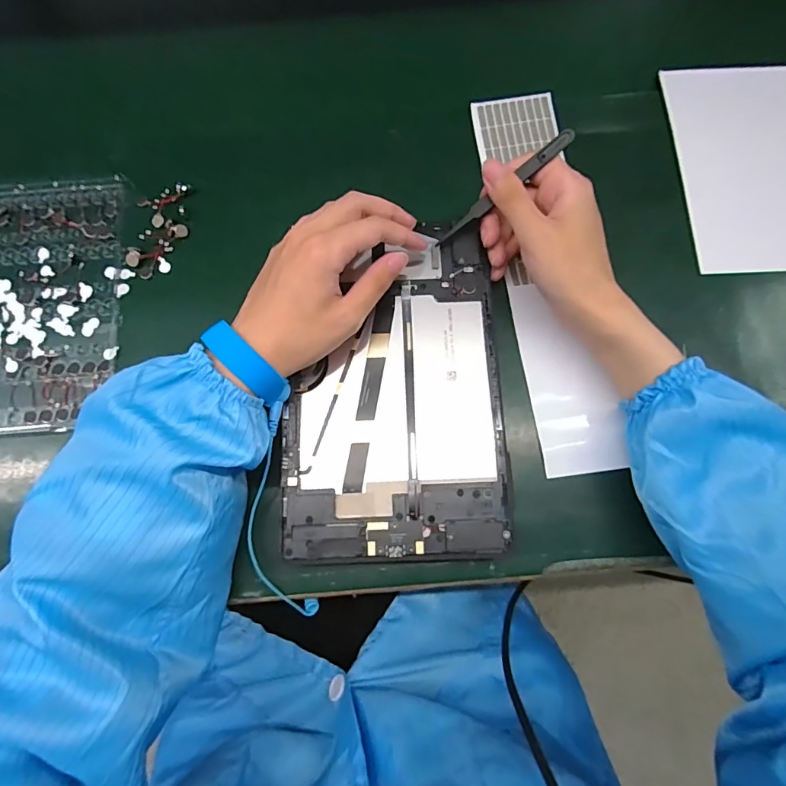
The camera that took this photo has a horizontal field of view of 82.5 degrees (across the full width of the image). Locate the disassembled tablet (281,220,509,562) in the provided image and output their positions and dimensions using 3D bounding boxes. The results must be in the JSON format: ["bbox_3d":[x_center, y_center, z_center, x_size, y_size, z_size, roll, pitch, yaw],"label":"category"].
[{"bbox_3d":[0.002,-0.005,0.310,0.146,0.015,0.225,0,80,0],"label":"disassembled tablet"}]

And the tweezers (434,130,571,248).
[{"bbox_3d":[0.076,-0.141,0.313,0.111,0.009,0.010,-36,81,14],"label":"tweezers"}]

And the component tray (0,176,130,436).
[{"bbox_3d":[-0.297,-0.072,0.355,0.161,0.011,0.210,-1,78,0],"label":"component tray"}]

